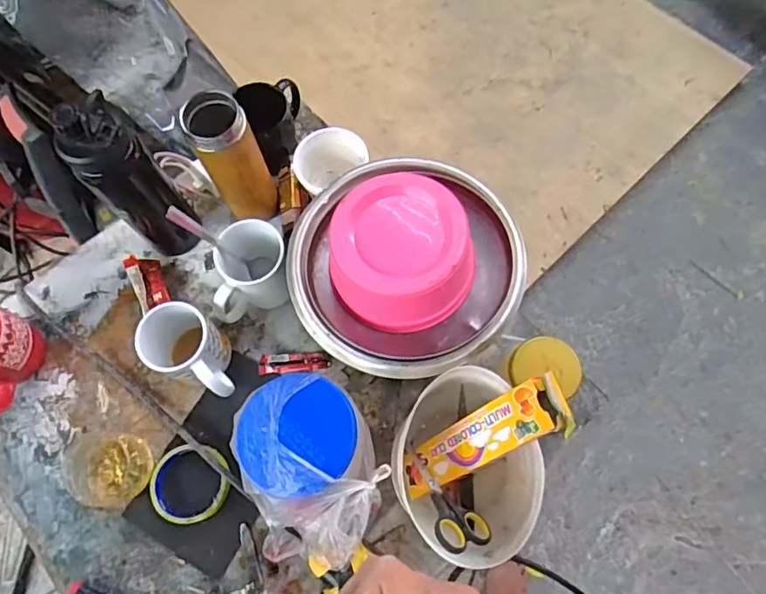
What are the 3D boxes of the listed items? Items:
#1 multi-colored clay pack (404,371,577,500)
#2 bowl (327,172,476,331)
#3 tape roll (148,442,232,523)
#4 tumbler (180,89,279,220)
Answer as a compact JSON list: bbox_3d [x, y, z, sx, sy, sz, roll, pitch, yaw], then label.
[{"bbox_3d":[0.092,0.145,0.541,0.021,0.223,0.052,-9,64,-44],"label":"multi-colored clay pack"},{"bbox_3d":[0.018,-0.046,0.576,0.138,0.079,0.149,-1,71,3],"label":"bowl"},{"bbox_3d":[-0.222,0.214,0.625,0.090,0.013,0.086,0,70,1],"label":"tape roll"},{"bbox_3d":[-0.176,-0.157,0.658,0.066,0.202,0.056,-26,72,-7],"label":"tumbler"}]

